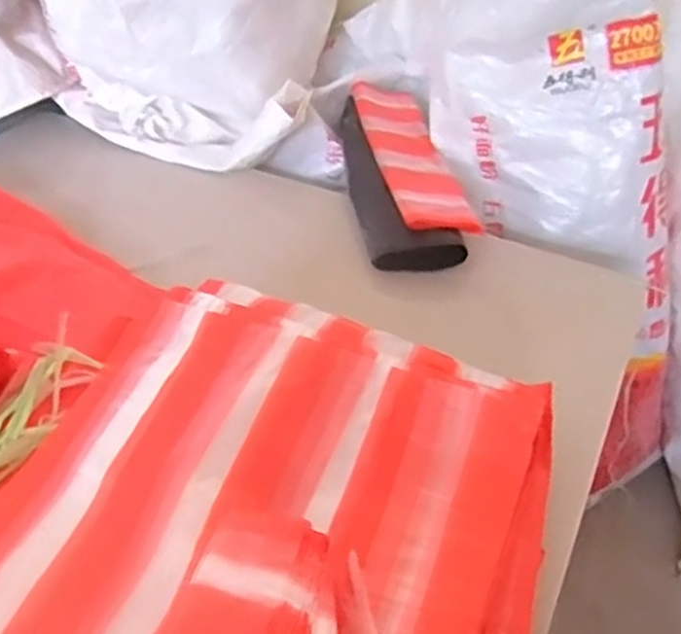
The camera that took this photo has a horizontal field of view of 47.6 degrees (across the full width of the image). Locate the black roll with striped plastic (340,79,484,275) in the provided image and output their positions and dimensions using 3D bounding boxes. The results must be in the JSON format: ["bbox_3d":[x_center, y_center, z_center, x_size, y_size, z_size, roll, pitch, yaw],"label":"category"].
[{"bbox_3d":[0.062,-0.167,0.865,0.107,0.060,0.305,-6,42,-8],"label":"black roll with striped plastic"}]

